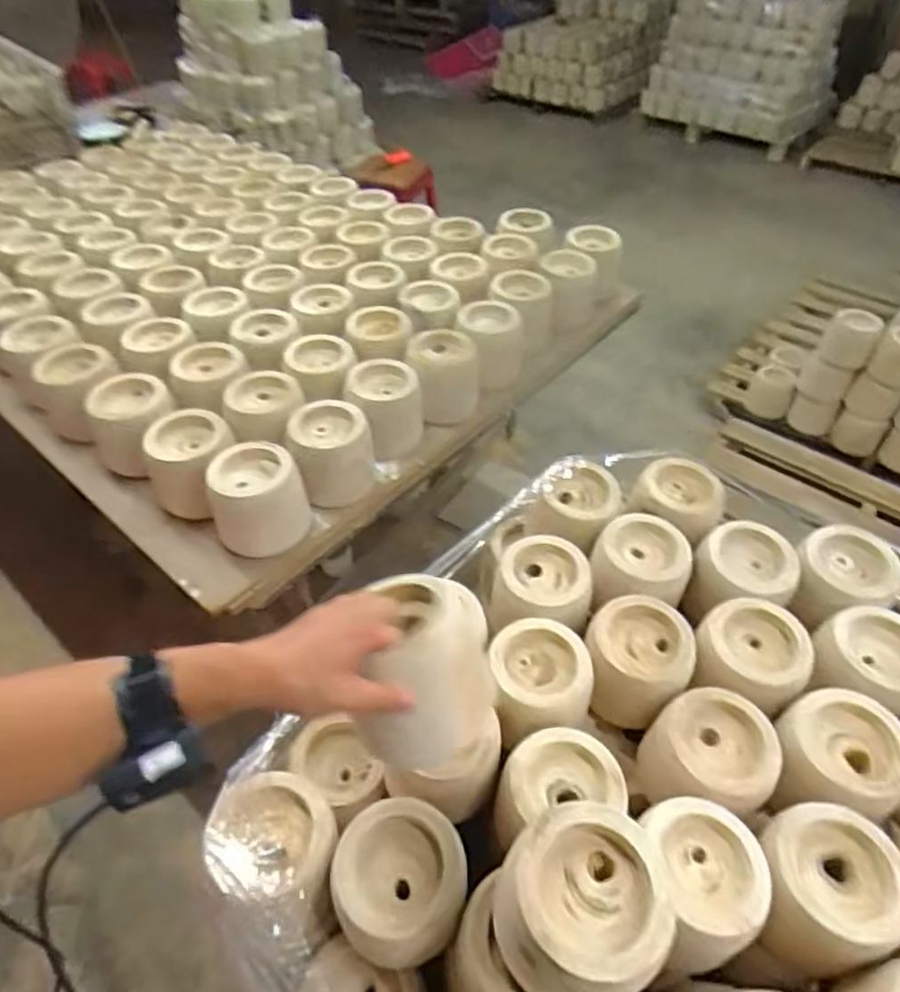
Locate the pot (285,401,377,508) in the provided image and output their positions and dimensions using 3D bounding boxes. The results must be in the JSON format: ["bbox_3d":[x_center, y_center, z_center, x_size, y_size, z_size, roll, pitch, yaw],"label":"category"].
[{"bbox_3d":[-0.186,-0.067,0.993,0.117,0.116,0.114,0,46,0],"label":"pot"}]

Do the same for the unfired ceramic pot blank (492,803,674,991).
[{"bbox_3d":[0.108,0.338,0.527,0.122,0.115,0.132,0,46,0],"label":"unfired ceramic pot blank"}]

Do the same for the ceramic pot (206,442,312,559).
[{"bbox_3d":[-0.291,0.005,0.964,0.132,0.117,0.120,-19,49,-17],"label":"ceramic pot"}]

